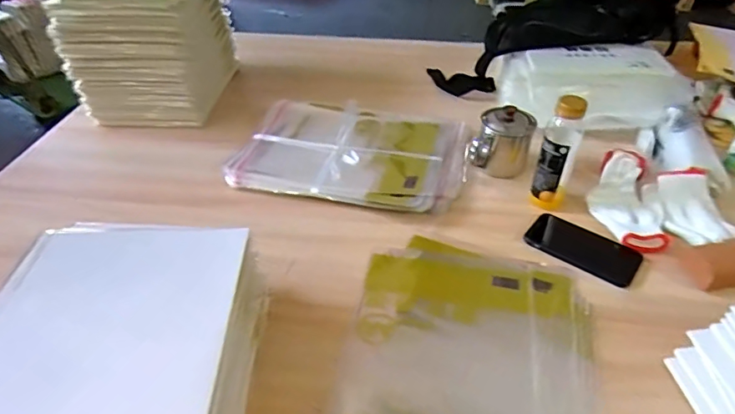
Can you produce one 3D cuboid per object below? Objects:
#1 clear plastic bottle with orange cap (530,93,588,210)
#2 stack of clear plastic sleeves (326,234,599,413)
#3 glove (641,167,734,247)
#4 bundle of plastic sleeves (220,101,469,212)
[{"bbox_3d":[0.277,-0.075,0.734,0.051,0.170,0.043,15,43,19],"label":"clear plastic bottle with orange cap"},{"bbox_3d":[0.112,0.186,0.568,0.274,0.017,0.371,10,41,12],"label":"stack of clear plastic sleeves"},{"bbox_3d":[0.474,-0.002,0.733,0.095,0.040,0.135,-3,40,-3],"label":"glove"},{"bbox_3d":[-0.022,-0.100,0.873,0.376,0.034,0.267,9,41,11],"label":"bundle of plastic sleeves"}]

